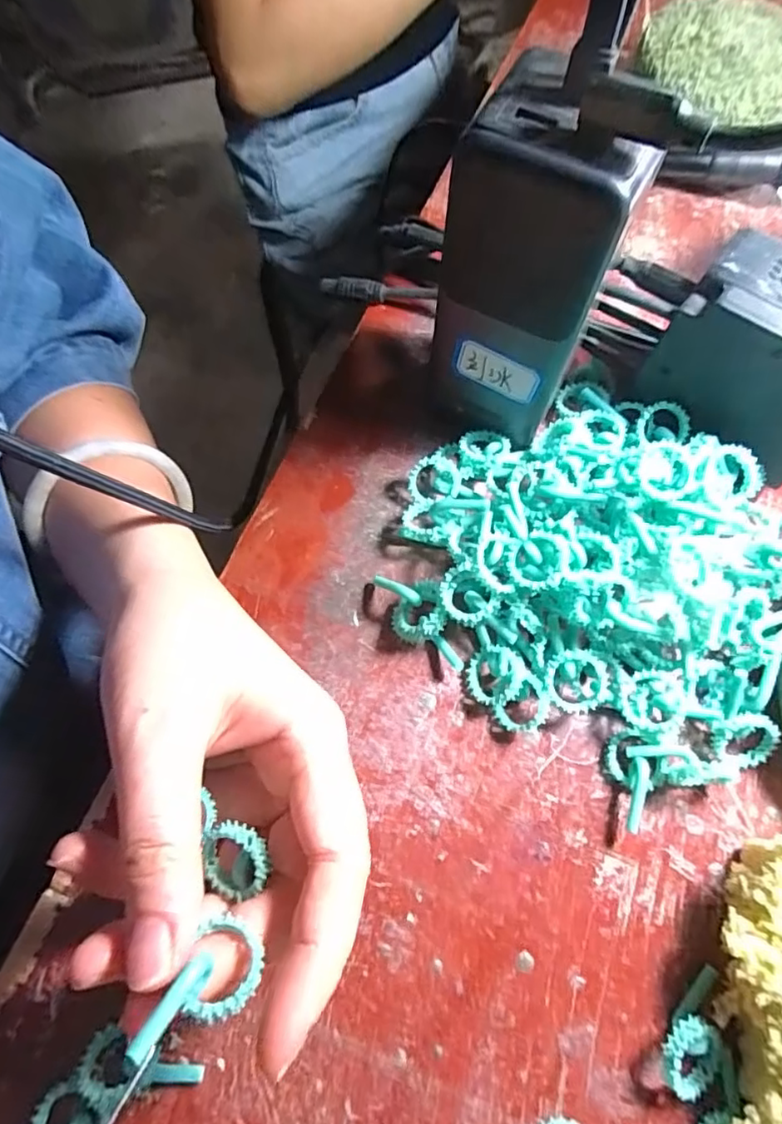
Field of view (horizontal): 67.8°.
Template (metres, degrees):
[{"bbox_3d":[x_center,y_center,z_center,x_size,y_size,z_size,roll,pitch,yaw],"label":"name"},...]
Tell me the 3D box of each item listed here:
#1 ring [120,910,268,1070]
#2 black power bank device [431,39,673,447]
[{"bbox_3d":[-0.045,0.106,0.144,0.020,0.021,0.029,20,69,8],"label":"ring"},{"bbox_3d":[0.044,-0.094,0.218,0.055,0.140,0.023,25,70,10],"label":"black power bank device"}]

